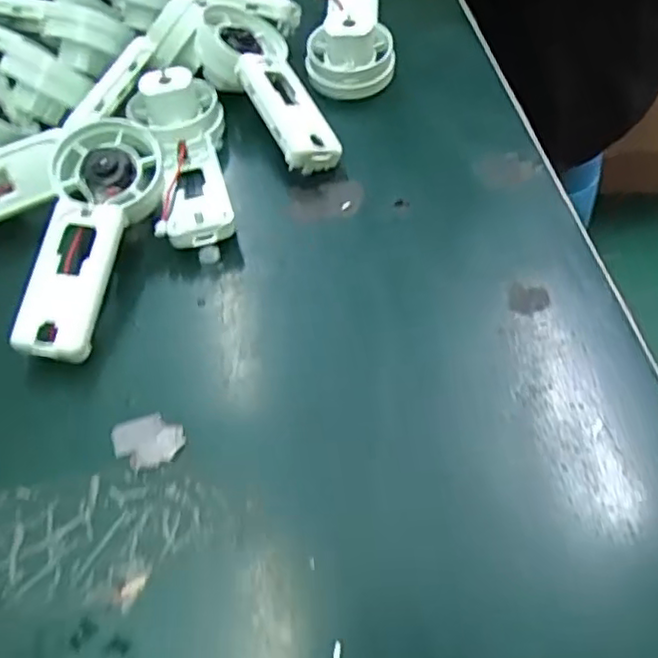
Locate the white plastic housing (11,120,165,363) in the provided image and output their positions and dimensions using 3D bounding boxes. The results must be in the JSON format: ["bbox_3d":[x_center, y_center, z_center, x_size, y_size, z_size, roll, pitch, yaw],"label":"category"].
[{"bbox_3d":[-0.088,-0.033,0.247,0.039,0.024,0.097,8,65,4],"label":"white plastic housing"}]

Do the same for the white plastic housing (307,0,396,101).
[{"bbox_3d":[0.010,-0.149,0.324,0.038,0.030,0.094,-3,55,2],"label":"white plastic housing"}]

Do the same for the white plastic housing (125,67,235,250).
[{"bbox_3d":[-0.058,-0.068,0.271,0.035,0.032,0.084,-13,55,-5],"label":"white plastic housing"}]

